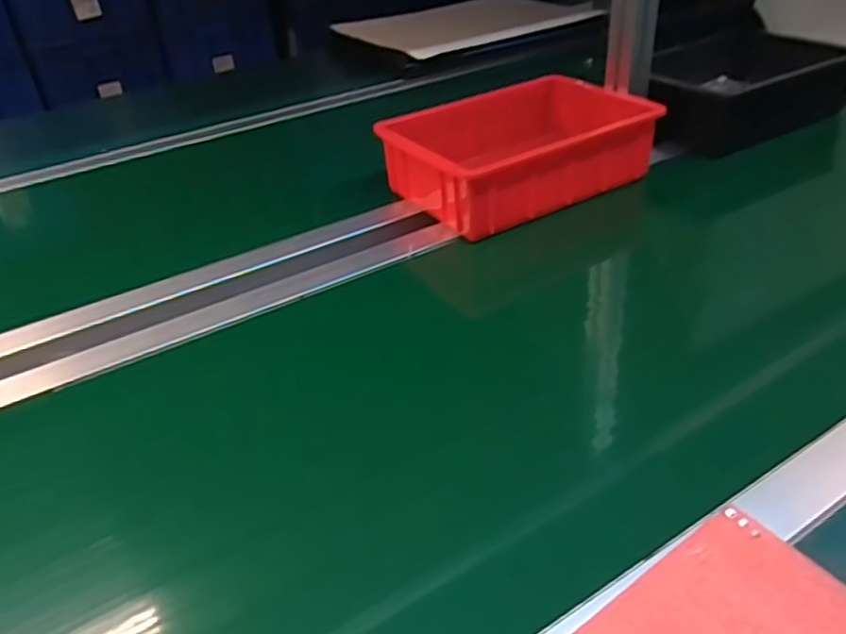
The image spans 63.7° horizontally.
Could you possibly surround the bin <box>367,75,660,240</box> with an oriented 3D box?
[{"bbox_3d":[0.123,-0.208,0.859,0.300,0.090,0.218,-26,40,-27],"label":"bin"}]

